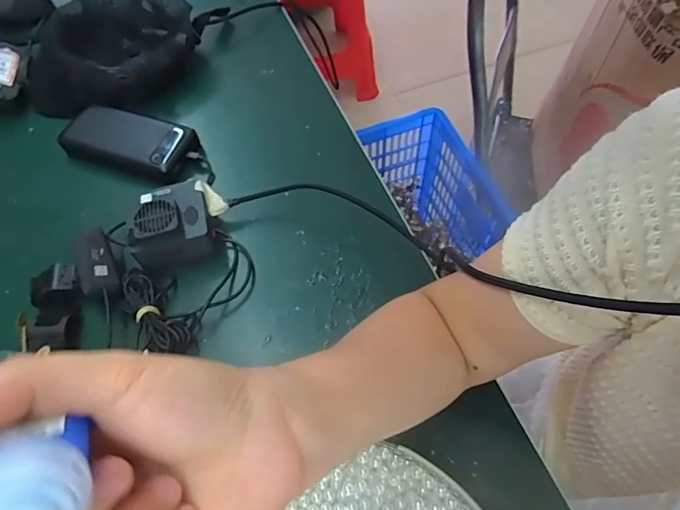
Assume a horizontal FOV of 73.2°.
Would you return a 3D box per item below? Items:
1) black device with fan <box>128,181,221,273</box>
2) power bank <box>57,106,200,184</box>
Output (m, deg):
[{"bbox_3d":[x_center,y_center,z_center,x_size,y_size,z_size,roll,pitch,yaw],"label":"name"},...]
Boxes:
[{"bbox_3d":[-0.170,-0.033,0.470,0.077,0.058,0.074,-15,61,-6],"label":"black device with fan"},{"bbox_3d":[-0.250,-0.133,0.549,0.157,0.030,0.071,14,62,10],"label":"power bank"}]

